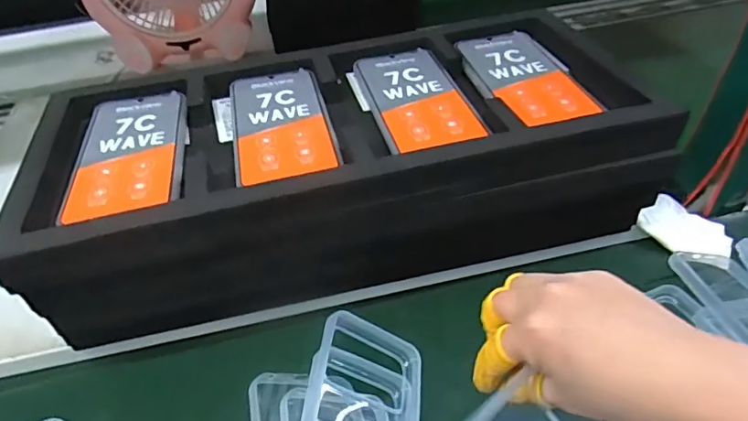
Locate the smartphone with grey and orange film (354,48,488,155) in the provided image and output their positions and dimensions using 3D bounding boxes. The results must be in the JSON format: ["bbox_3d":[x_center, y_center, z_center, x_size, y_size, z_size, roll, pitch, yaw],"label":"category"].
[{"bbox_3d":[0.033,-0.098,0.447,0.073,0.010,0.150,-12,42,-8],"label":"smartphone with grey and orange film"}]

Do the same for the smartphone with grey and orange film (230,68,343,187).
[{"bbox_3d":[-0.078,-0.075,0.431,0.077,0.007,0.156,-11,42,-8],"label":"smartphone with grey and orange film"}]

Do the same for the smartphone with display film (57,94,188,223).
[{"bbox_3d":[-0.190,-0.049,0.412,0.078,0.009,0.156,-10,42,-6],"label":"smartphone with display film"}]

